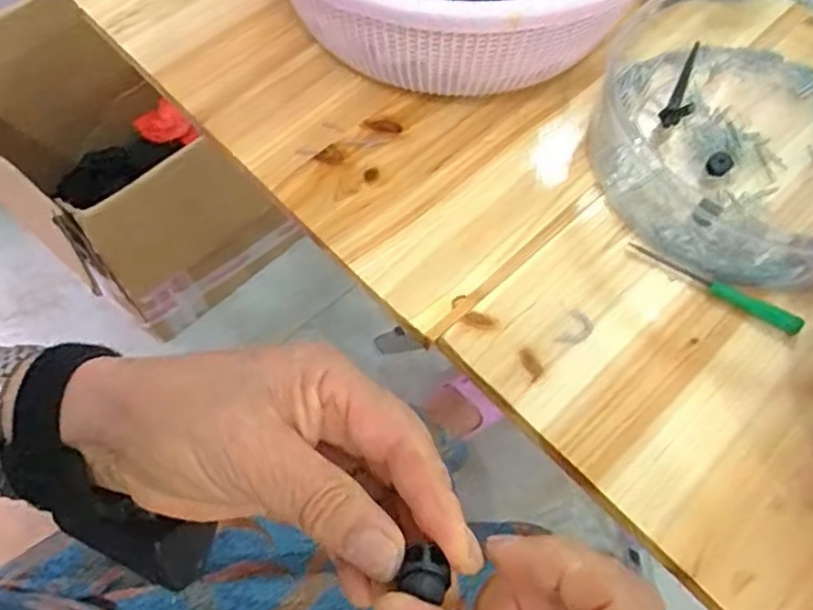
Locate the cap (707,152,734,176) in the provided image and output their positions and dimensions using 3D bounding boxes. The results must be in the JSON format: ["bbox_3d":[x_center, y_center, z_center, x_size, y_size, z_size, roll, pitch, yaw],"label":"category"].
[{"bbox_3d":[0.188,-0.085,0.403,0.014,0.011,0.012,33,67,15],"label":"cap"}]

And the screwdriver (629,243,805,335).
[{"bbox_3d":[0.171,-0.011,0.373,0.096,0.010,0.008,33,67,15],"label":"screwdriver"}]

